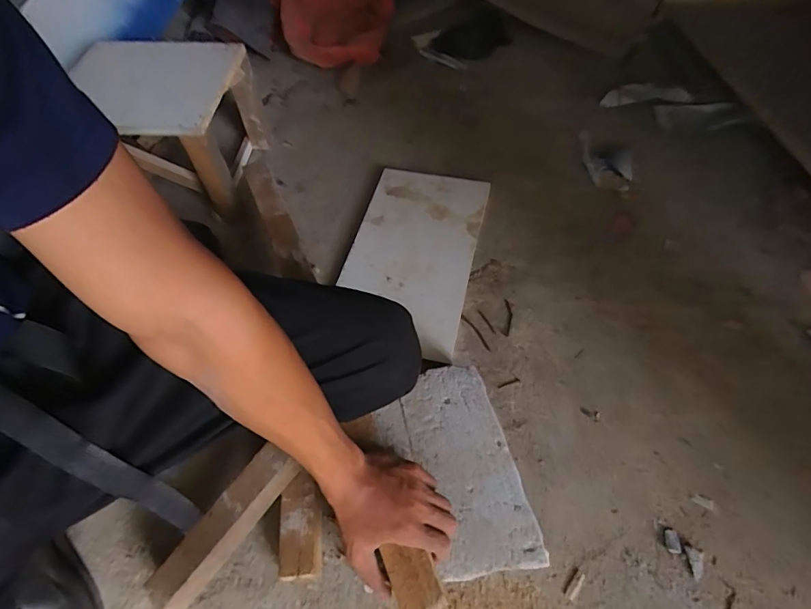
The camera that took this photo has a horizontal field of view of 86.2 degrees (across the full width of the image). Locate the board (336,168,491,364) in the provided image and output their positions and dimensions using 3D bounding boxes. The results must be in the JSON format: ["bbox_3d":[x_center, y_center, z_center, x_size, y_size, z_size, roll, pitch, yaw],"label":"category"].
[{"bbox_3d":[0.013,-0.099,0.790,0.220,0.016,0.410,11,59,11],"label":"board"}]

